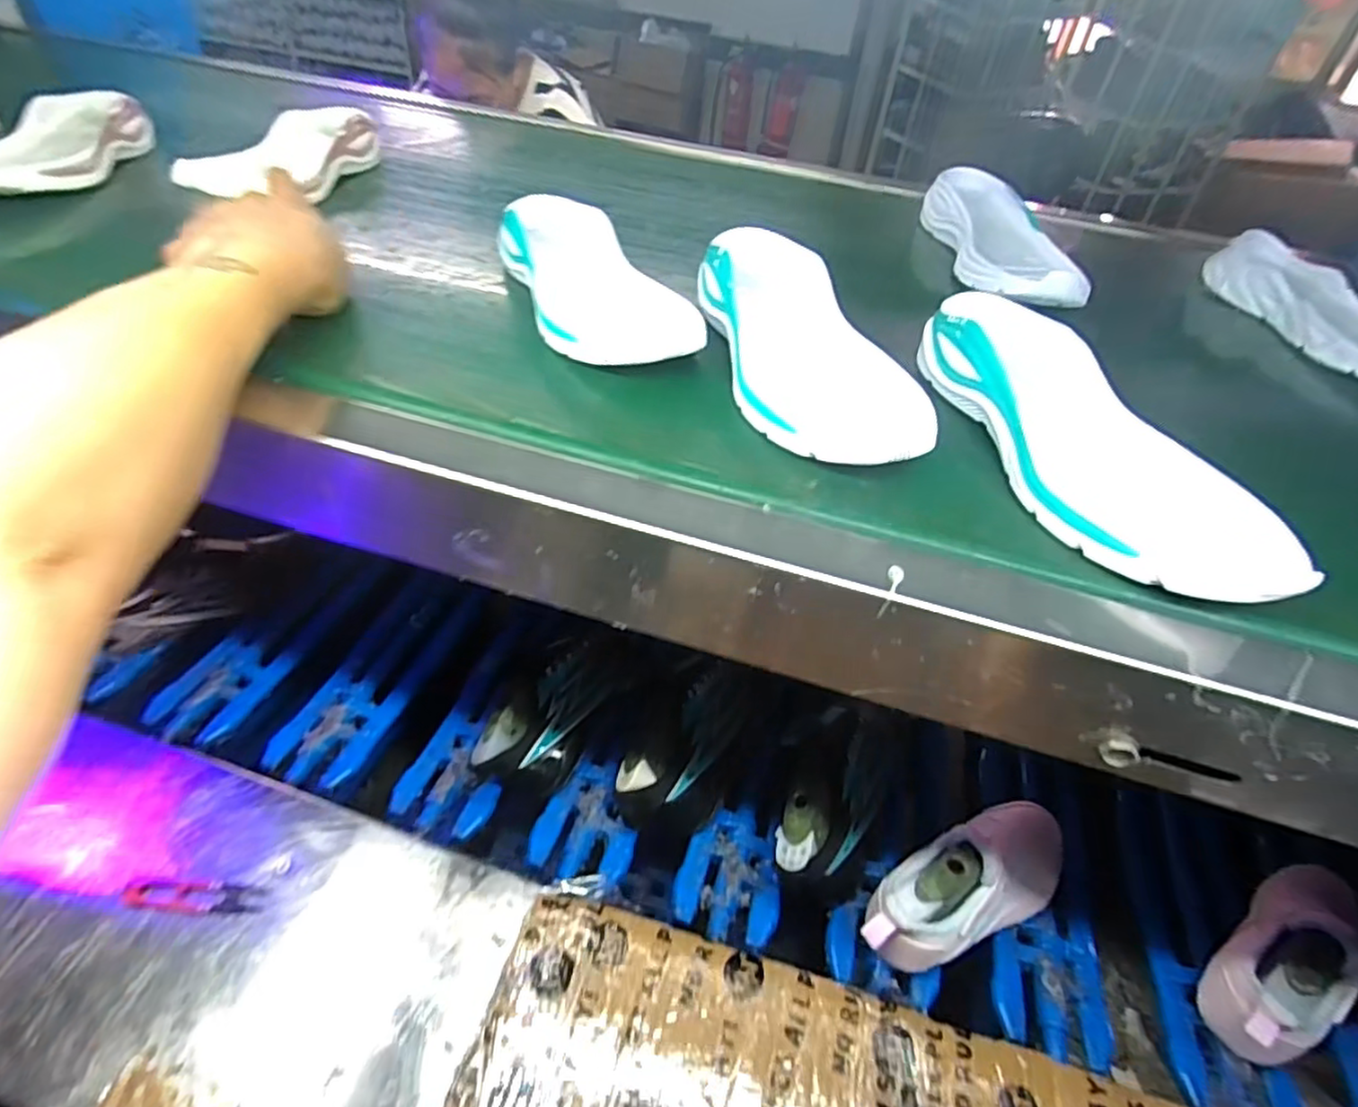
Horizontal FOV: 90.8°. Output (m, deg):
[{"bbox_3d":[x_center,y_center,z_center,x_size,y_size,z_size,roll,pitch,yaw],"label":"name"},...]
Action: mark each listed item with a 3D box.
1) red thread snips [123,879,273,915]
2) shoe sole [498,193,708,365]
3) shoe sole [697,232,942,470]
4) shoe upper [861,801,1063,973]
[{"bbox_3d":[-0.381,0.271,0.529,0.106,0.004,0.024,5,33,-4],"label":"red thread snips"},{"bbox_3d":[-0.066,-0.192,0.477,0.085,0.036,0.207,-15,55,-30],"label":"shoe sole"},{"bbox_3d":[0.074,-0.134,0.430,0.090,0.038,0.234,-5,52,-19],"label":"shoe sole"},{"bbox_3d":[0.260,0.271,0.573,0.243,0.086,0.076,-16,40,-31],"label":"shoe upper"}]

